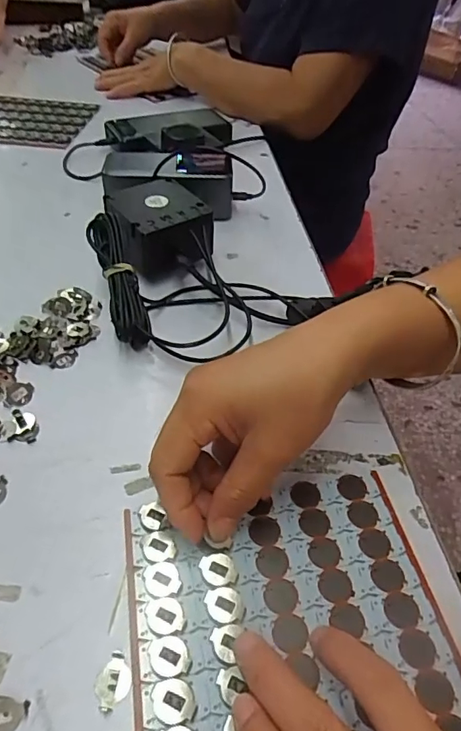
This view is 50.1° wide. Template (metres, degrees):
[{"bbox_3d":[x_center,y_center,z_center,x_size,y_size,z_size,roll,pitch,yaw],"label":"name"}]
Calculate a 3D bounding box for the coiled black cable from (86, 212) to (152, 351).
[{"bbox_3d":[-0.087,-0.067,0.384,0.026,0.023,0.112,-15,73,-17],"label":"coiled black cable"}]

